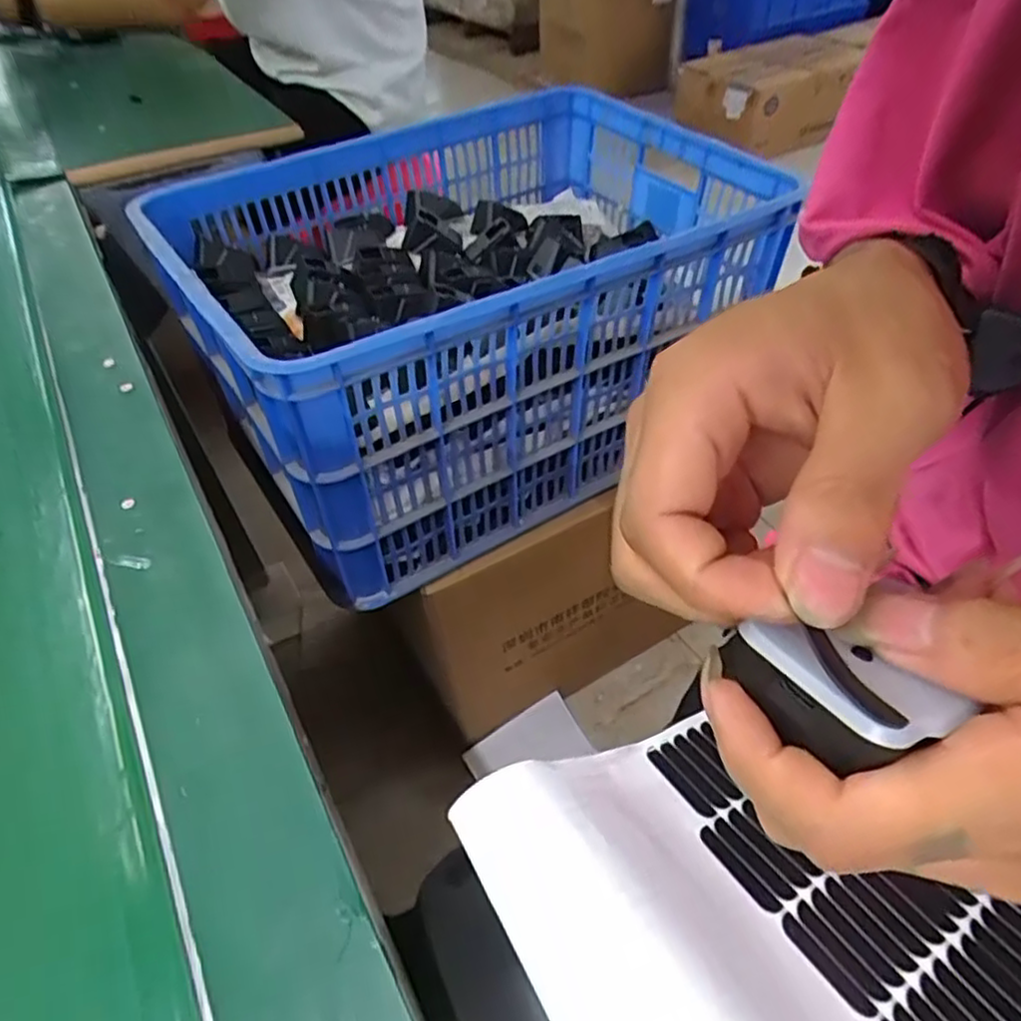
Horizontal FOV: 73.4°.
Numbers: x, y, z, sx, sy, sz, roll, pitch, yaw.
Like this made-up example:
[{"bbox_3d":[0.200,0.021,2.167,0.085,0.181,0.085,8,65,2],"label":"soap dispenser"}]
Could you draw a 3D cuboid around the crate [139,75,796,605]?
[{"bbox_3d":[-0.047,-0.237,0.801,0.570,0.291,0.423,-27,51,-20],"label":"crate"}]

